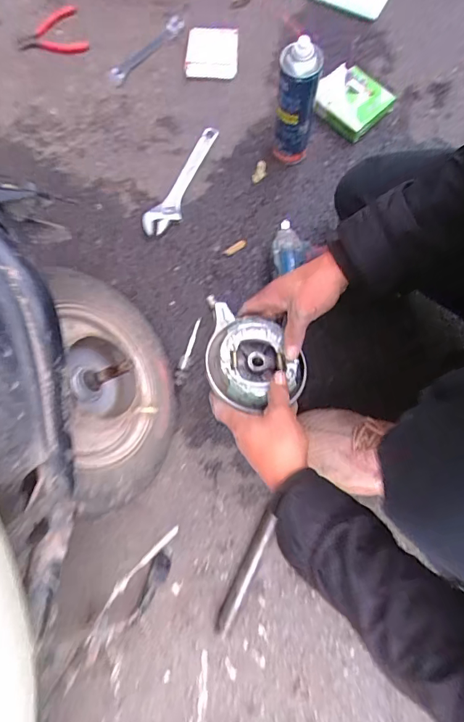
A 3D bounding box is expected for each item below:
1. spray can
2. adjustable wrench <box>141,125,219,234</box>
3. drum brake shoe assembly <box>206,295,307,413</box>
[{"bbox_3d":[0.104,-0.416,0.715,0.060,0.219,0.061,0,77,2],"label":"spray can"},{"bbox_3d":[-0.087,-0.337,0.824,0.054,0.017,0.238,30,80,8],"label":"adjustable wrench"},{"bbox_3d":[0.030,-0.005,0.549,0.126,0.037,0.136,0,76,2],"label":"drum brake shoe assembly"}]

